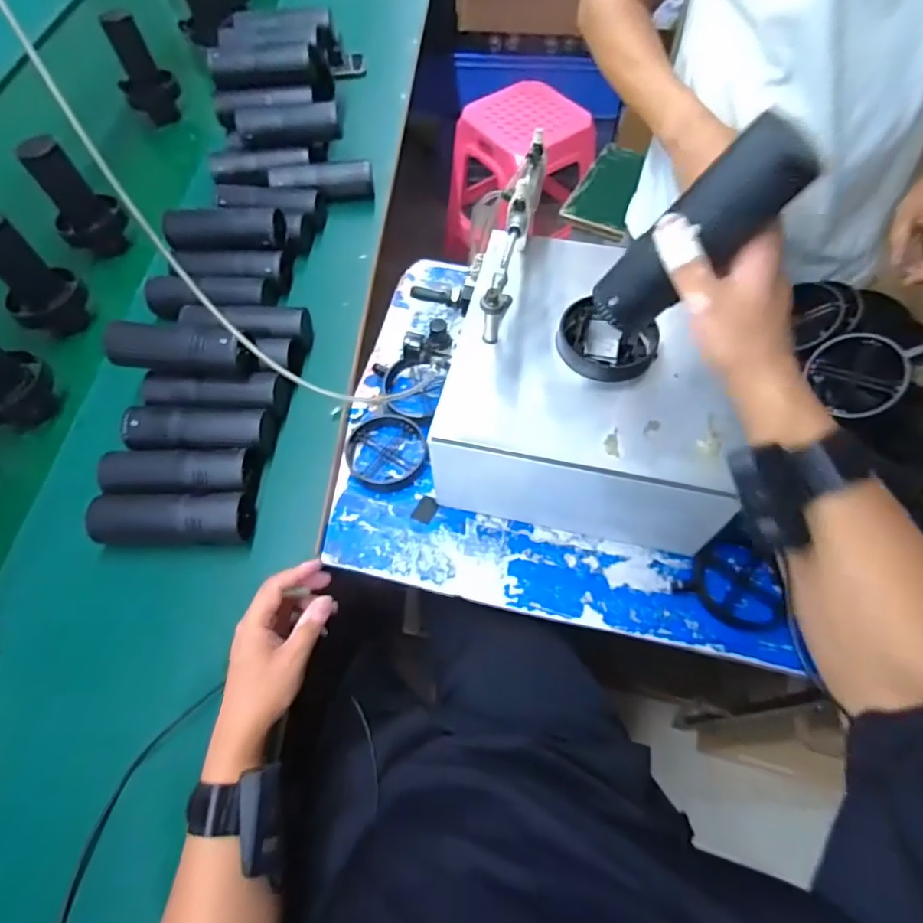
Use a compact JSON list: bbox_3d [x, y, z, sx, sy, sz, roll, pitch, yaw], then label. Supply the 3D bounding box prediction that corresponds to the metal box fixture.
[{"bbox_3d":[0.146,-0.082,0.631,0.300,0.161,0.290,11,62,7],"label":"metal box fixture"}]

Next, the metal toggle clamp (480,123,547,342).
[{"bbox_3d":[0.055,-0.244,0.591,0.026,0.090,0.242,13,62,8],"label":"metal toggle clamp"}]

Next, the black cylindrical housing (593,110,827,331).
[{"bbox_3d":[0.167,-0.160,0.392,0.044,0.164,0.046,19,52,-26],"label":"black cylindrical housing"}]

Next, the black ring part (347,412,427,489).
[{"bbox_3d":[-0.094,-0.016,0.682,0.100,0.013,0.104,0,61,1],"label":"black ring part"}]

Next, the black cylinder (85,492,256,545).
[{"bbox_3d":[-0.316,0.068,0.602,0.163,0.060,0.056,-3,61,-1],"label":"black cylinder"}]

